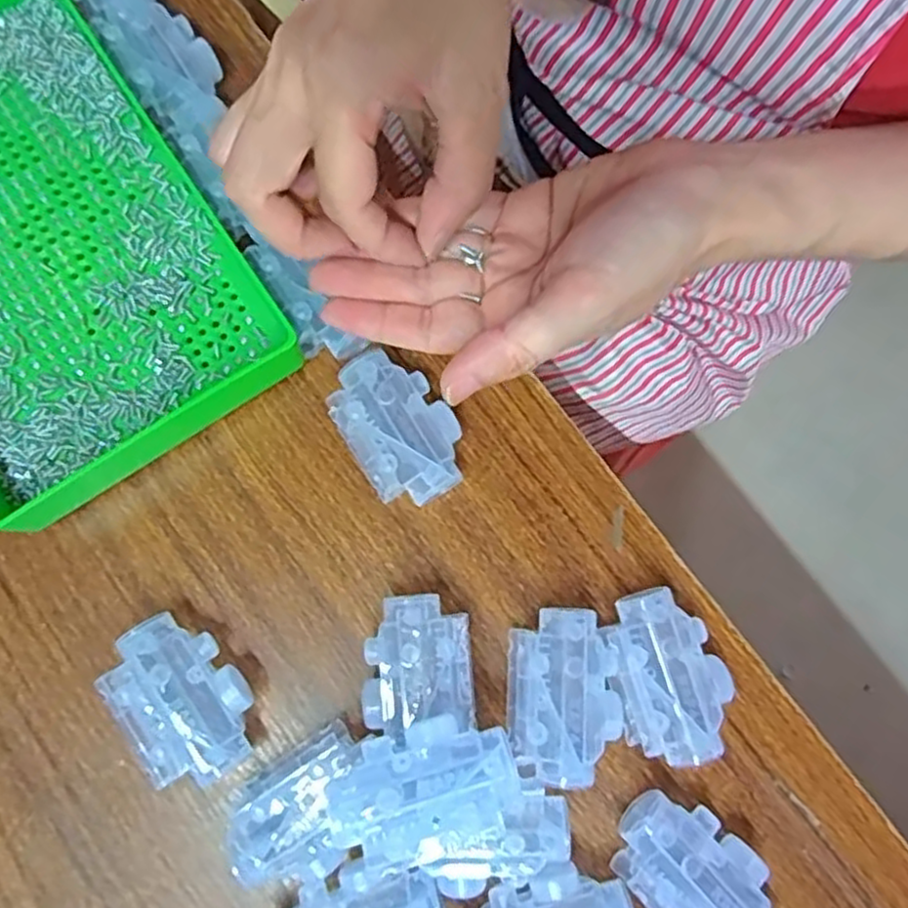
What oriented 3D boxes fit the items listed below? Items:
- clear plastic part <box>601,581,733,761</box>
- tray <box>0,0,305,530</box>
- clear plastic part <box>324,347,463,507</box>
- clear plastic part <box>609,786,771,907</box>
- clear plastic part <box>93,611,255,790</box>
[{"bbox_3d":[0.089,0.093,0.304,0.048,0.028,0.068,-17,80,-5],"label":"clear plastic part"},{"bbox_3d":[-0.196,-0.099,0.329,0.152,0.041,0.241,-34,81,-8],"label":"tray"},{"bbox_3d":[-0.025,-0.011,0.322,0.046,0.029,0.069,-32,81,-7],"label":"clear plastic part"},{"bbox_3d":[0.099,0.171,0.289,0.067,0.029,0.044,44,81,7],"label":"clear plastic part"},{"bbox_3d":[-0.113,0.102,0.298,0.045,0.030,0.068,-35,82,-8],"label":"clear plastic part"}]

